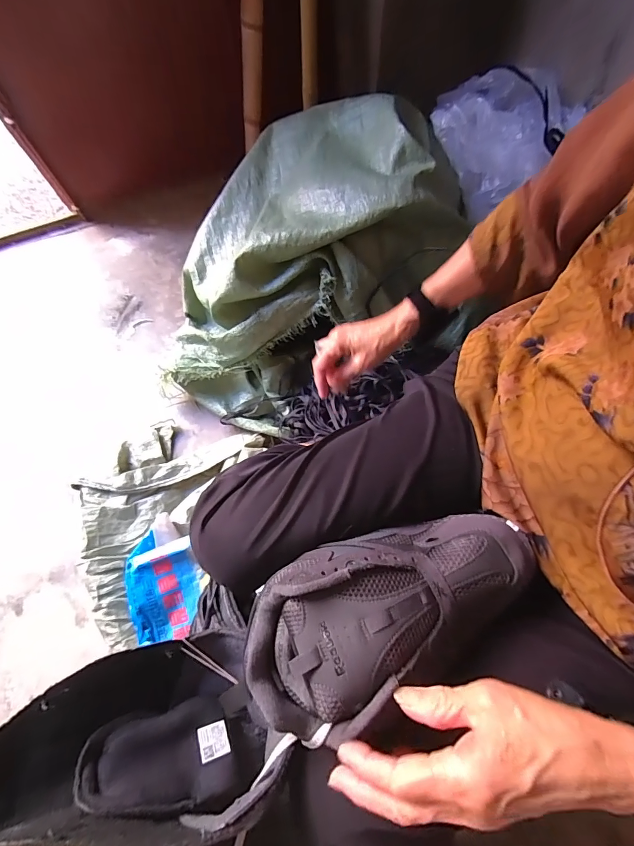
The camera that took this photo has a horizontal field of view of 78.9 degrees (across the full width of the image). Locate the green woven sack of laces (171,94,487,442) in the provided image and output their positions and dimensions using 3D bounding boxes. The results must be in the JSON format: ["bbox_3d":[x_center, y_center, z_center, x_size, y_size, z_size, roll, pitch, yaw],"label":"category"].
[{"bbox_3d":[-0.027,-0.280,0.738,0.596,0.294,0.462,-40,74,-11],"label":"green woven sack of laces"}]

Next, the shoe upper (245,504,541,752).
[{"bbox_3d":[0.058,0.141,0.303,0.233,0.058,0.117,-23,71,-12],"label":"shoe upper"}]

